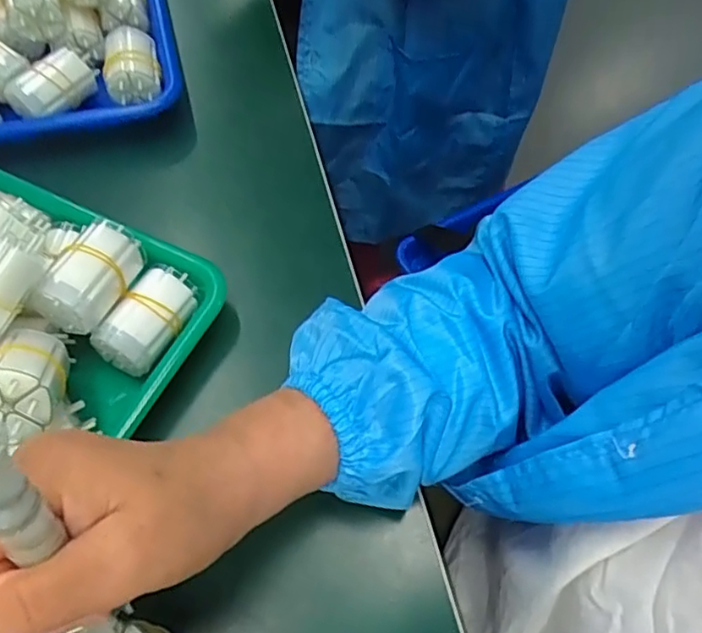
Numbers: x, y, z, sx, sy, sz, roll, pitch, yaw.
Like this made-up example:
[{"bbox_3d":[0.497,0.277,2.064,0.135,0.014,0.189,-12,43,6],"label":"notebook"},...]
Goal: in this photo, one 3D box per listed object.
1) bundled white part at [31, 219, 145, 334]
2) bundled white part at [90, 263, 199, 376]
[{"bbox_3d":[-0.149,-0.025,0.355,0.036,0.037,0.062,18,62,9],"label":"bundled white part"},{"bbox_3d":[-0.121,0.002,0.372,0.038,0.036,0.064,30,64,15],"label":"bundled white part"}]

